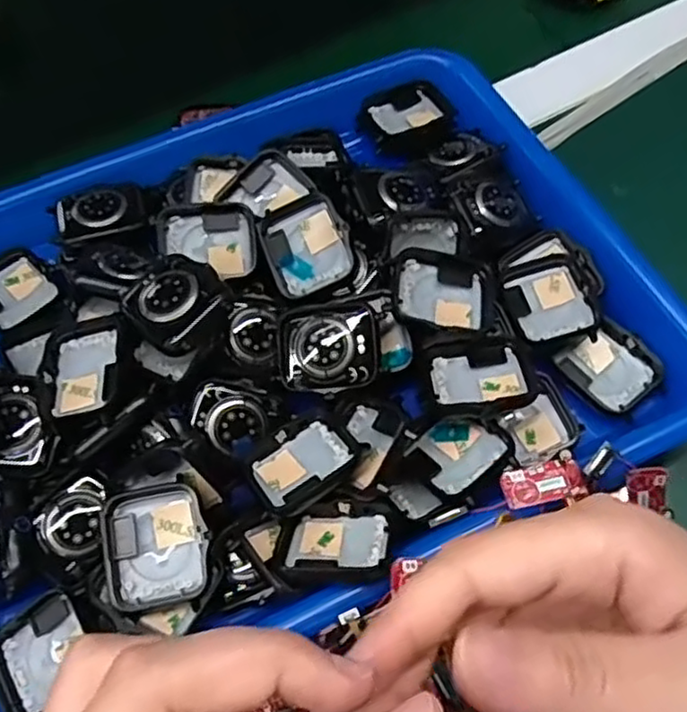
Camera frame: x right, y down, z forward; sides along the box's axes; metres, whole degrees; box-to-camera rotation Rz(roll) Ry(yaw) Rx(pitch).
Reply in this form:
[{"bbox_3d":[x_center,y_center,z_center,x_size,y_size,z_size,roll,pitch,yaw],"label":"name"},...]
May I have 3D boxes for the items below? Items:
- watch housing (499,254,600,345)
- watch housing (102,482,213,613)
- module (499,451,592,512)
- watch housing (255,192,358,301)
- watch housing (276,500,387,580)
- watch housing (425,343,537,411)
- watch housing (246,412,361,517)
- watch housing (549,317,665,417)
[{"bbox_3d":[0.090,-0.024,0.306,0.036,0.009,0.044,-7,61,-1],"label":"watch housing"},{"bbox_3d":[-0.067,0.067,0.250,0.036,0.010,0.040,-13,61,-4],"label":"watch housing"},{"bbox_3d":[0.072,0.045,0.252,0.029,0.004,0.016,-10,61,-3],"label":"module"},{"bbox_3d":[-0.016,-0.049,0.305,0.037,0.010,0.041,-28,76,5],"label":"watch housing"},{"bbox_3d":[-0.002,0.067,0.252,0.039,0.011,0.035,-7,28,9],"label":"watch housing"},{"bbox_3d":[0.055,0.009,0.276,0.039,0.015,0.033,-6,61,-1],"label":"watch housing"},{"bbox_3d":[-0.015,0.040,0.268,0.042,0.014,0.032,-34,65,-15],"label":"watch housing"},{"bbox_3d":[0.114,0.006,0.300,0.038,0.009,0.035,-34,65,-15],"label":"watch housing"}]

